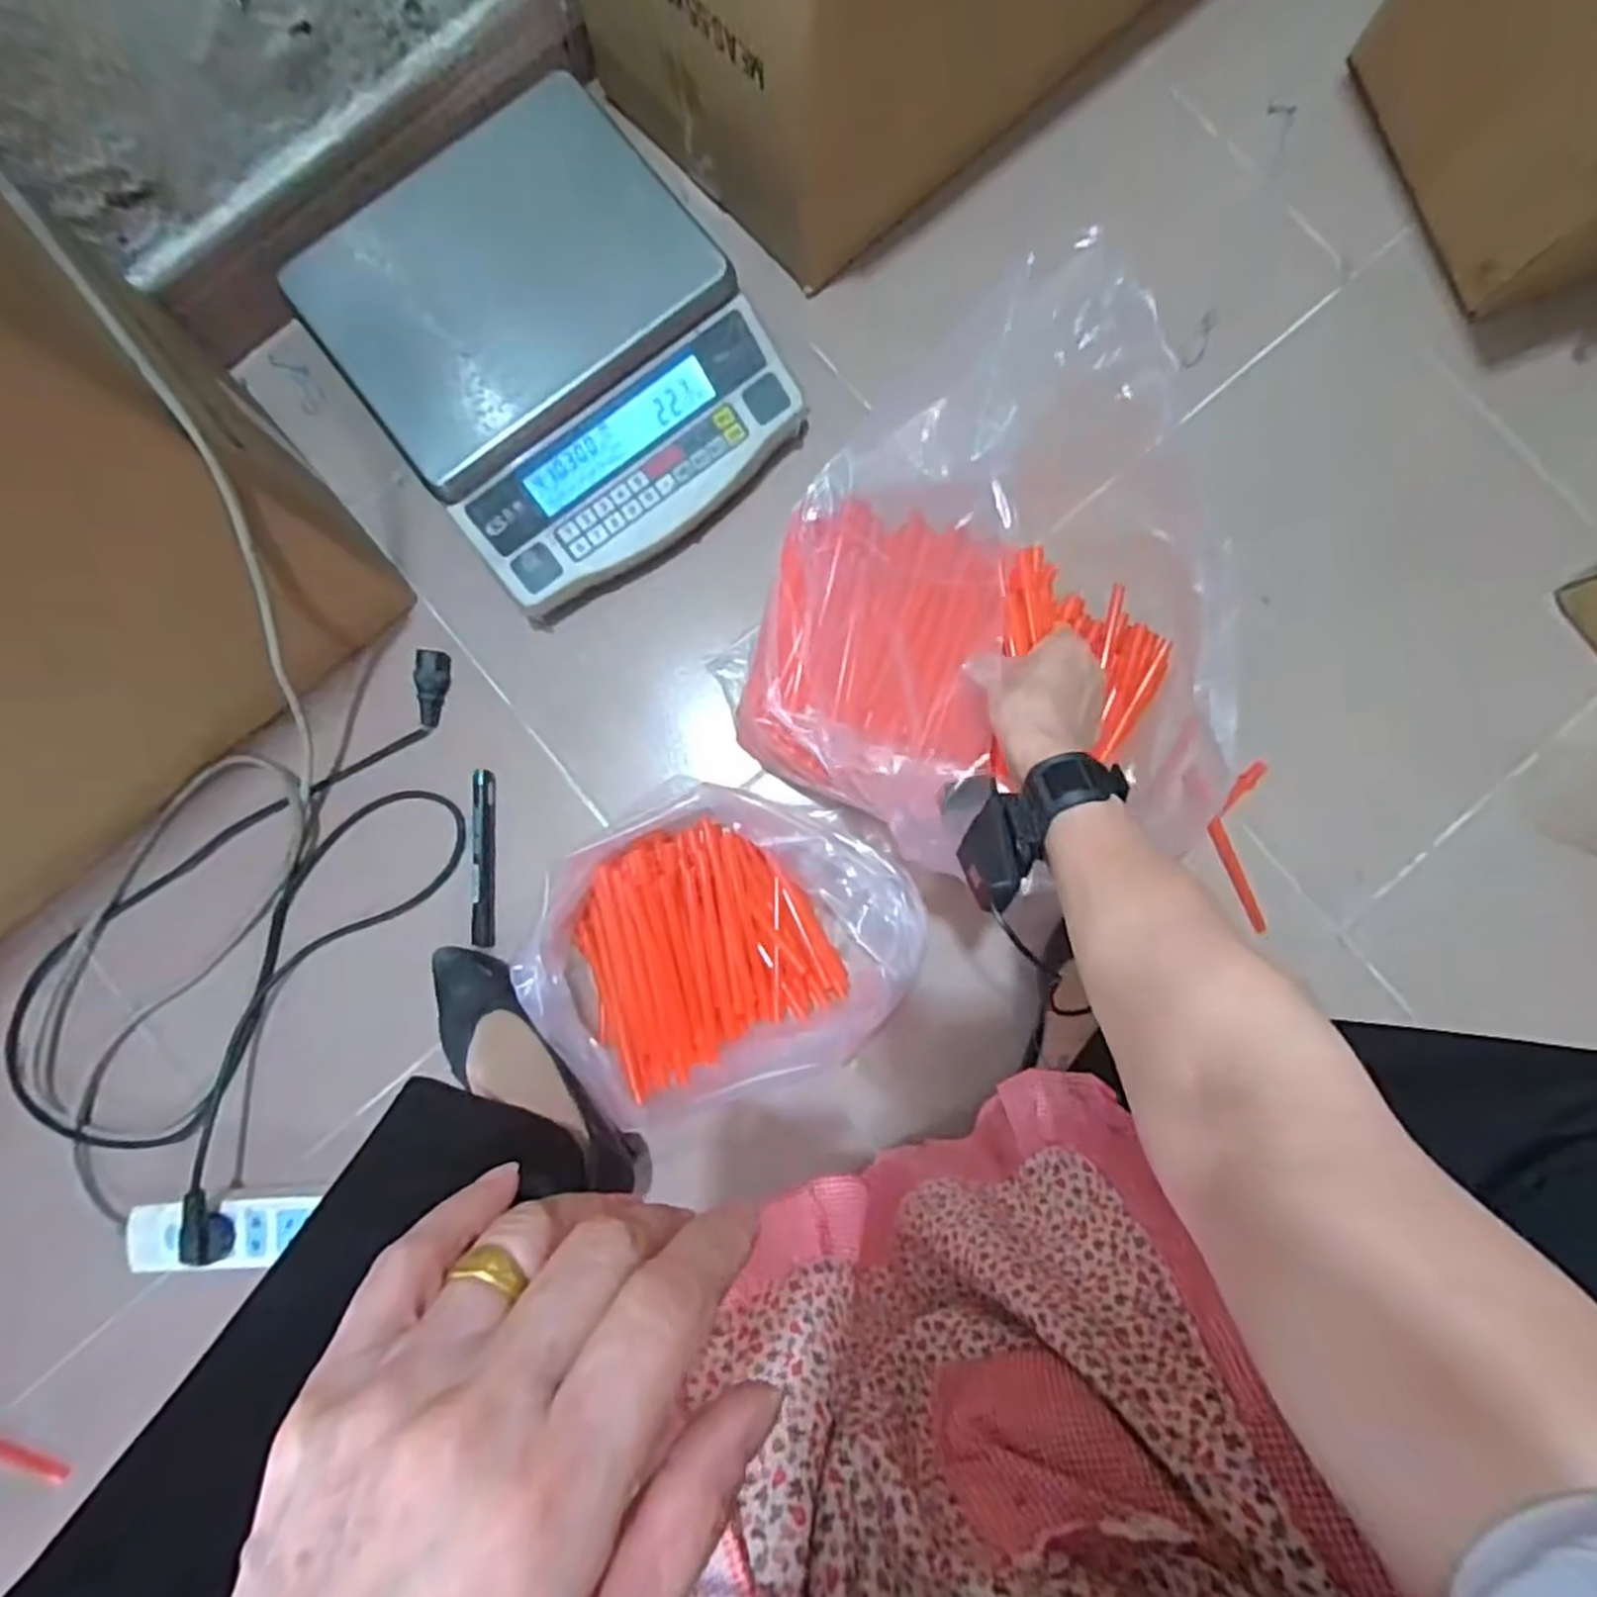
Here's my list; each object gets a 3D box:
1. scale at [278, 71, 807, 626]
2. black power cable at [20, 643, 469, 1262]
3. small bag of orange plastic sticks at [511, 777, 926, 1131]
[{"bbox_3d":[-0.184,-0.343,0.627,0.281,0.116,0.293,-36,86,-2],"label":"scale"},{"bbox_3d":[-0.451,0.072,0.635,0.261,0.044,0.479,26,86,3],"label":"black power cable"},{"bbox_3d":[-0.057,0.107,0.607,0.285,0.090,0.234,-17,85,-1],"label":"small bag of orange plastic sticks"}]

